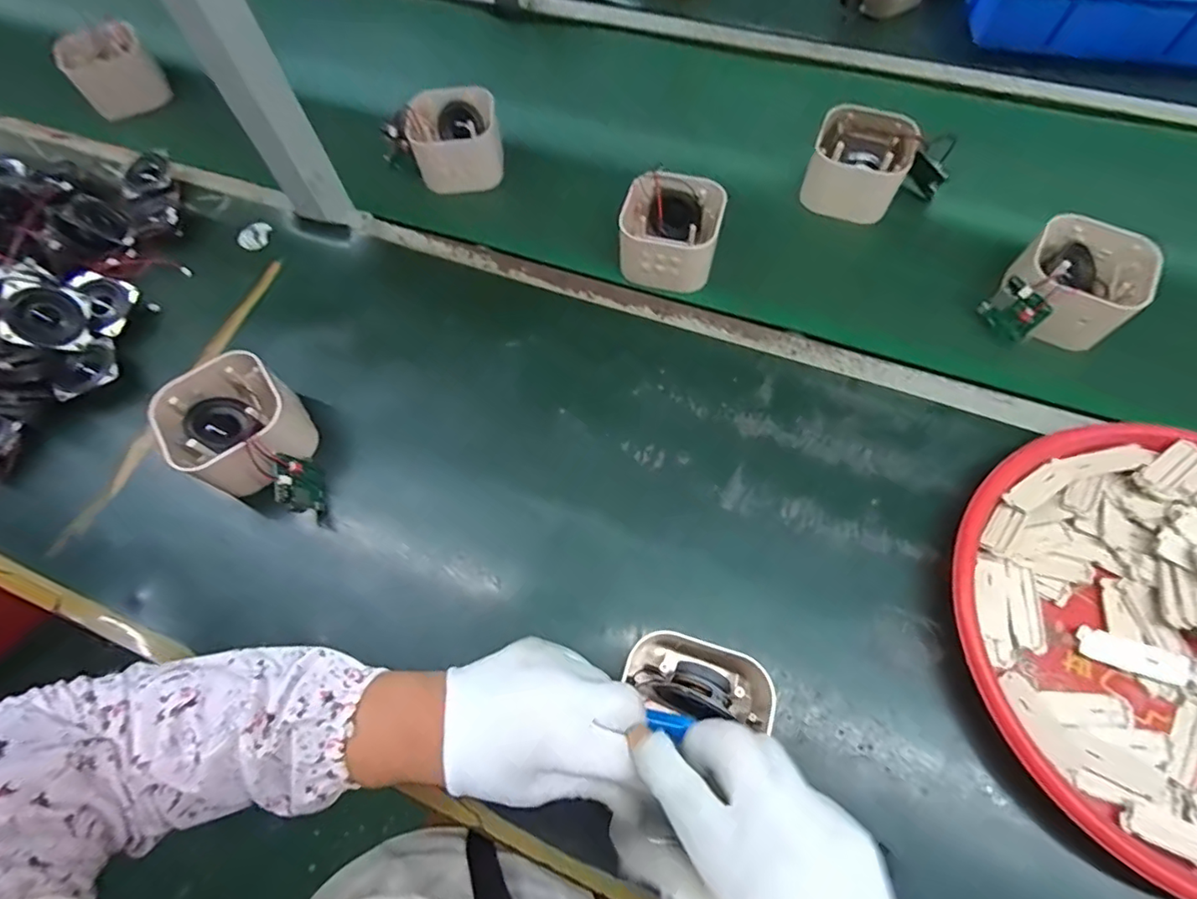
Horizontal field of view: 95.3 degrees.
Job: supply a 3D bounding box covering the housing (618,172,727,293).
[{"bbox_3d":[0.066,-0.202,0.510,0.092,0.051,0.089,10,68,8],"label":"housing"}]

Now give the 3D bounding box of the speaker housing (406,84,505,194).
[{"bbox_3d":[-0.151,-0.330,0.593,0.089,0.077,0.076,-7,68,0],"label":"speaker housing"}]

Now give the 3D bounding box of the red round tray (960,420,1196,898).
[{"bbox_3d":[0.388,0.121,0.356,0.264,0.037,0.285,-1,68,3],"label":"red round tray"}]

